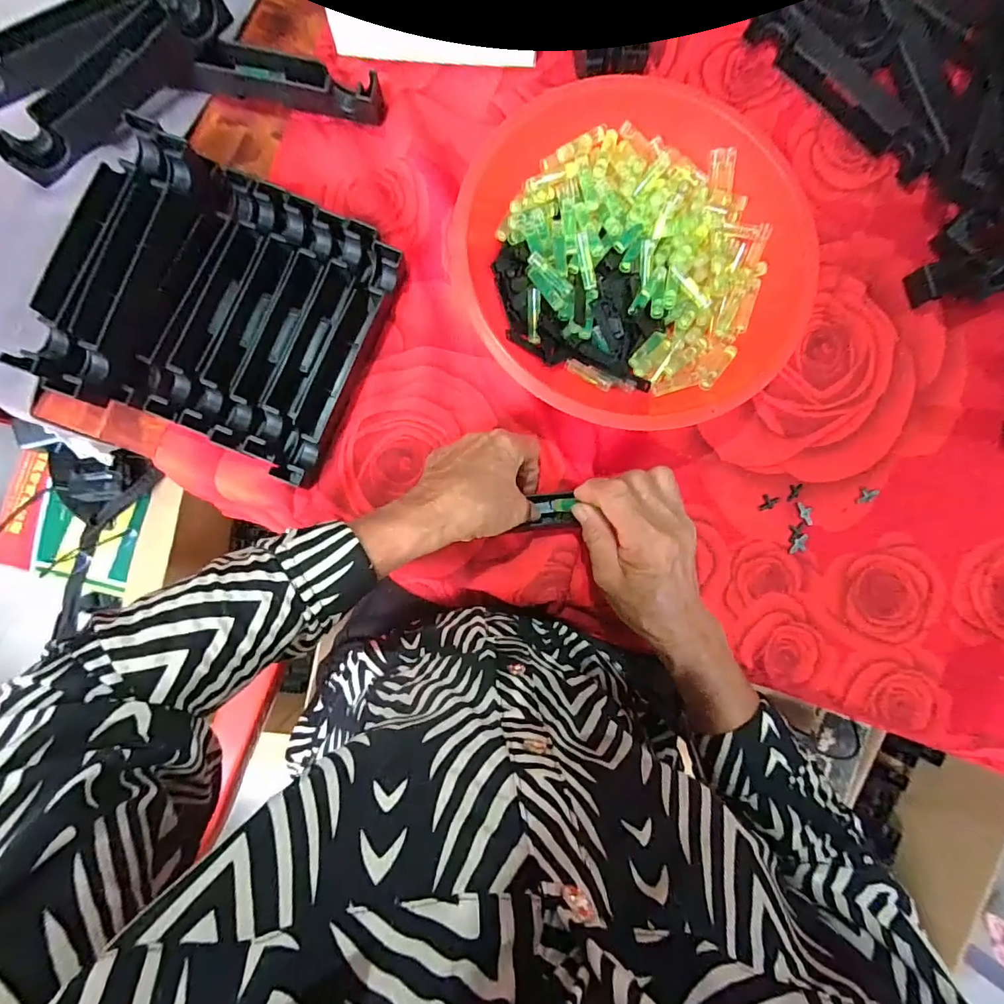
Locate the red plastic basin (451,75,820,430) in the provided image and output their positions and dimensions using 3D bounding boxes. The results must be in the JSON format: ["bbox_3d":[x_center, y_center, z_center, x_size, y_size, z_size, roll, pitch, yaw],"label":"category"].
[{"bbox_3d":[0.091,-0.172,0.378,0.233,0.083,0.243,0,87,-3],"label":"red plastic basin"}]

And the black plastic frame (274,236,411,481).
[{"bbox_3d":[-0.121,-0.105,0.380,0.026,0.024,0.193,22,86,-1],"label":"black plastic frame"}]

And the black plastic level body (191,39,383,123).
[{"bbox_3d":[-0.166,-0.332,0.394,0.139,0.027,0.034,8,86,-2],"label":"black plastic level body"}]

